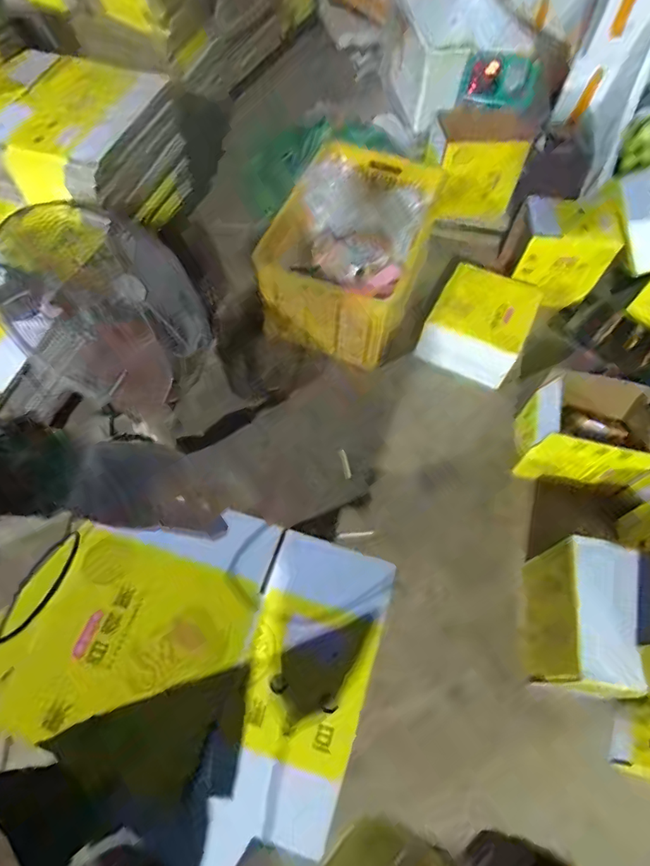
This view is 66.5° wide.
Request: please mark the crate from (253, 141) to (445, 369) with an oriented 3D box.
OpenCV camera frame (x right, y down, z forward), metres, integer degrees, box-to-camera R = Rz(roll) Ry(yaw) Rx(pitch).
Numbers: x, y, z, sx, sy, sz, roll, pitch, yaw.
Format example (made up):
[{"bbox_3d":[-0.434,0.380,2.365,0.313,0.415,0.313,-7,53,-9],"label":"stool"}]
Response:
[{"bbox_3d":[0.099,-0.593,1.565,0.436,0.269,0.641,22,63,11],"label":"crate"}]

